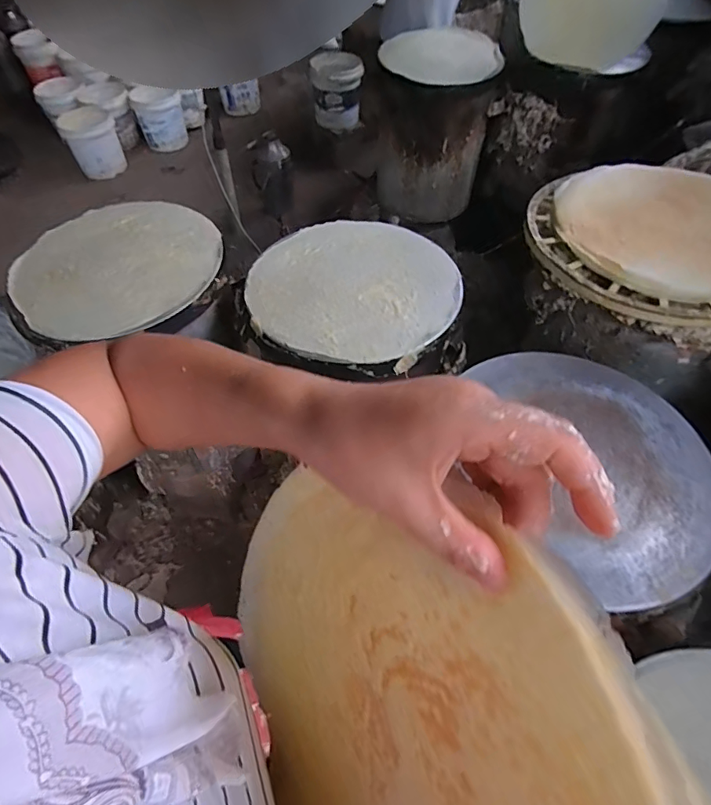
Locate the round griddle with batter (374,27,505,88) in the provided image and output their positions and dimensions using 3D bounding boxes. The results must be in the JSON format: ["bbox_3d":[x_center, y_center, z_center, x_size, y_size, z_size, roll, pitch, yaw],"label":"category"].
[{"bbox_3d":[0.254,-1.033,1.395,0.349,0.055,0.329,8,55,6],"label":"round griddle with batter"}]

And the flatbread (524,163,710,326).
[{"bbox_3d":[0.481,-0.271,0.750,0.398,0.052,0.369,17,56,12],"label":"flatbread"}]

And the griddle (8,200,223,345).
[{"bbox_3d":[-0.429,-0.253,0.858,0.344,0.046,0.323,-26,58,-18],"label":"griddle"}]

